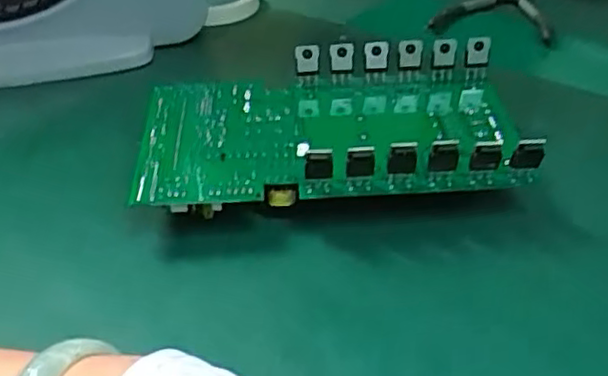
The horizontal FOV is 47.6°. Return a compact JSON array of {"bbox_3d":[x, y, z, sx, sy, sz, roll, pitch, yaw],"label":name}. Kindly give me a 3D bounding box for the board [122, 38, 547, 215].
[{"bbox_3d":[0.014,-0.036,0.434,0.222,0.060,0.127,-4,35,1],"label":"board"}]

